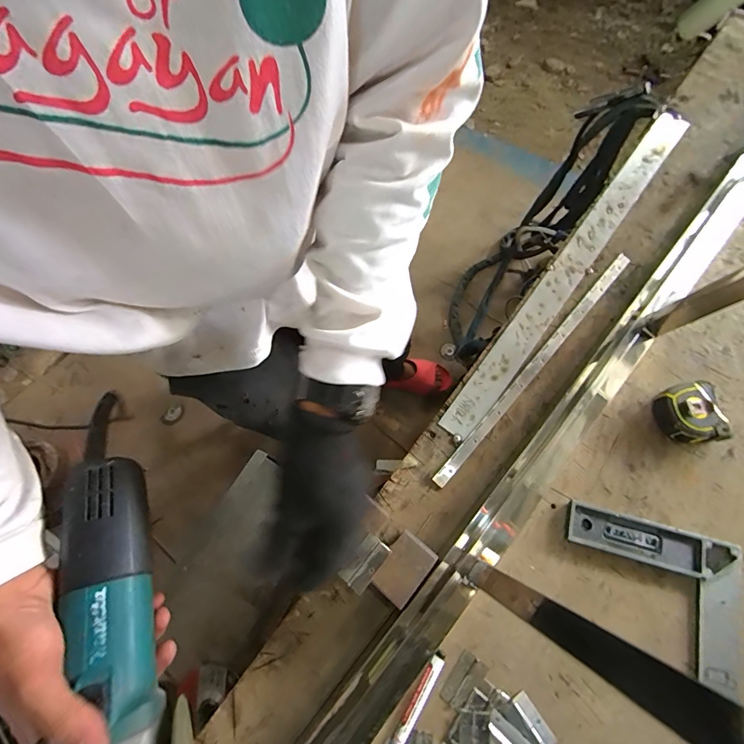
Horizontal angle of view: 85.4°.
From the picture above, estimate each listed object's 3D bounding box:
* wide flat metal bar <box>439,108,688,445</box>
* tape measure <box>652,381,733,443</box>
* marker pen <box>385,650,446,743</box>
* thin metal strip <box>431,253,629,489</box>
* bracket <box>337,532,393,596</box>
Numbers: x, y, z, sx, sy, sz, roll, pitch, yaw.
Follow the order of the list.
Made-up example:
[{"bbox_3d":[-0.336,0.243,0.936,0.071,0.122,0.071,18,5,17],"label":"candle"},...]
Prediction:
[{"bbox_3d":[0.317,-0.182,0.615,0.049,0.006,0.677,36,74,14],"label":"wide flat metal bar"},{"bbox_3d":[0.397,0.053,0.506,0.062,0.034,0.071,-10,69,-3],"label":"tape measure"},{"bbox_3d":[0.037,0.356,0.413,0.016,0.011,0.137,31,73,12],"label":"marker pen"},{"bbox_3d":[0.232,-0.016,0.556,0.017,0.007,0.438,40,75,15],"label":"thin metal strip"},{"bbox_3d":[-0.007,0.197,0.416,0.029,0.007,0.052,37,75,16],"label":"bracket"}]

